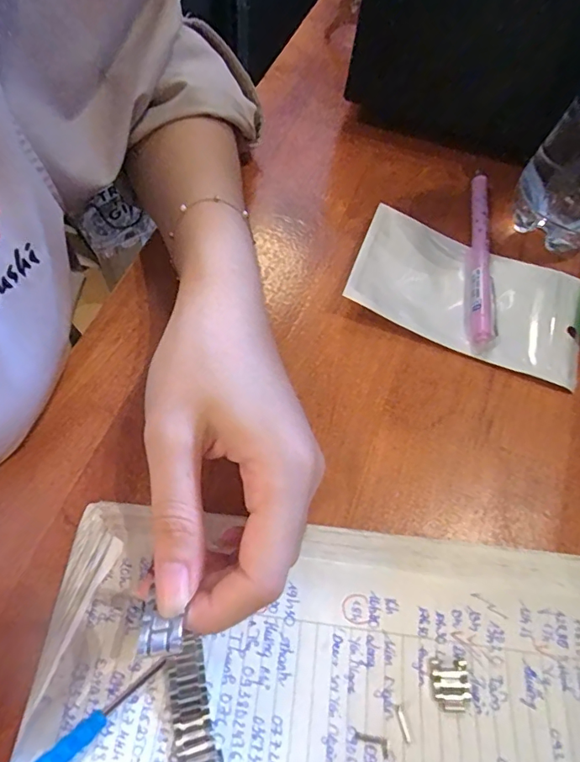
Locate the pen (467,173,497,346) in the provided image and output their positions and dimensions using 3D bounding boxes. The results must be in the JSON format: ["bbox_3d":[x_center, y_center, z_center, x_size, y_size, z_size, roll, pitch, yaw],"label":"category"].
[{"bbox_3d":[0.117,-0.077,0.286,0.015,0.013,0.126,9,62,1],"label":"pen"}]

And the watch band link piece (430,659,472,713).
[{"bbox_3d":[0.063,0.119,0.182,0.014,0.004,0.017,2,62,-3],"label":"watch band link piece"}]

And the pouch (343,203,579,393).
[{"bbox_3d":[0.104,-0.053,0.272,0.132,0.017,0.078,19,63,6],"label":"pouch"}]

